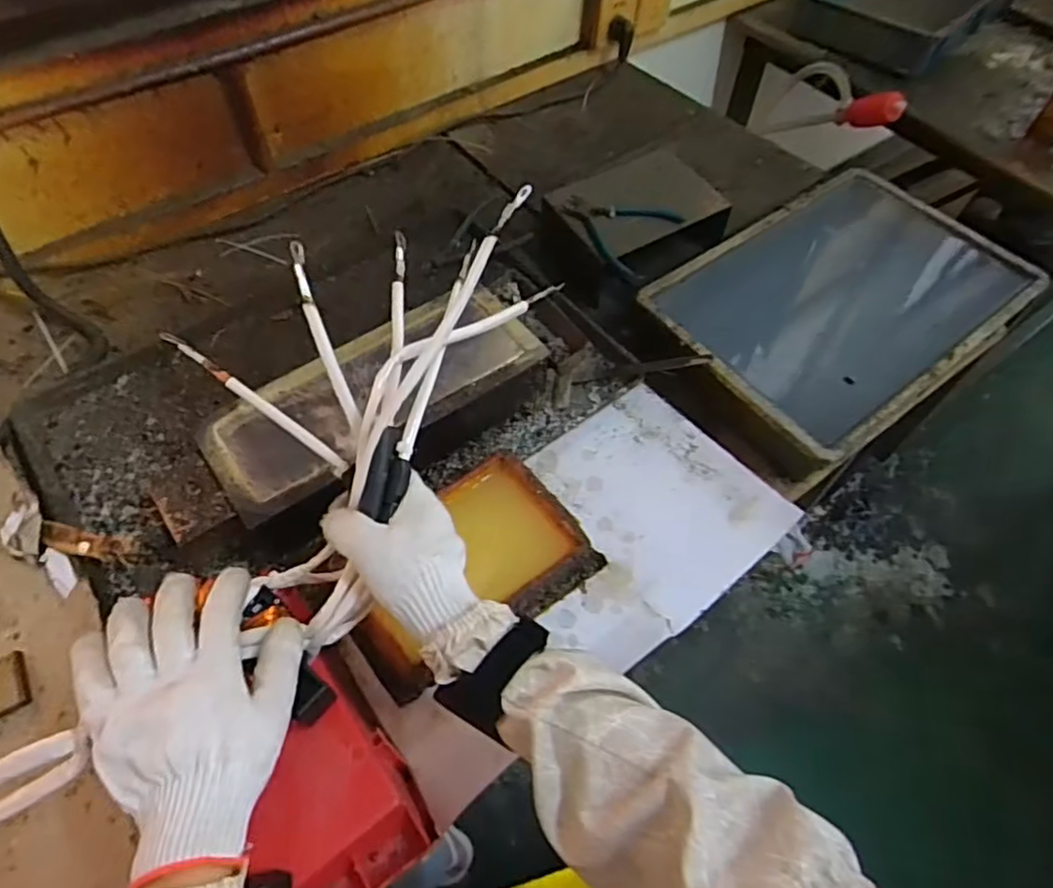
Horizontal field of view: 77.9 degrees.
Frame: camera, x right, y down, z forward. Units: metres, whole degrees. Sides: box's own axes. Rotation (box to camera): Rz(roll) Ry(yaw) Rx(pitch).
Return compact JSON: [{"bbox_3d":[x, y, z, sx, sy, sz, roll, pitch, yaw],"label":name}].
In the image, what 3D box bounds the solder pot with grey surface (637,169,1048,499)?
[{"bbox_3d":[0.373,-0.164,0.814,0.483,0.098,0.302,-33,63,-21],"label":"solder pot with grey surface"}]

